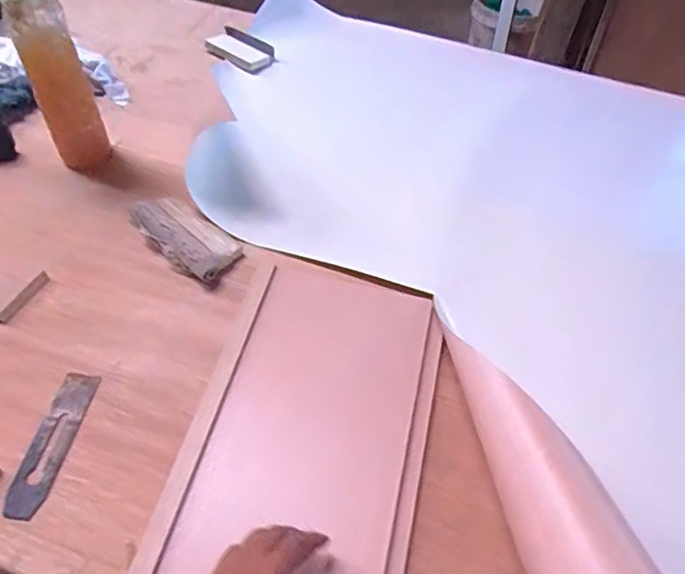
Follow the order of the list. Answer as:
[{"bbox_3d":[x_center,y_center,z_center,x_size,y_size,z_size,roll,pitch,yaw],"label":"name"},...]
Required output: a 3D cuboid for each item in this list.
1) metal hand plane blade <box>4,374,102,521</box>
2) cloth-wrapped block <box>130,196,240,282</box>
[{"bbox_3d":[-0.342,0.183,0.667,0.045,0.007,0.176,13,53,-3],"label":"metal hand plane blade"},{"bbox_3d":[-0.244,-0.083,0.869,0.193,0.065,0.096,36,57,25],"label":"cloth-wrapped block"}]

